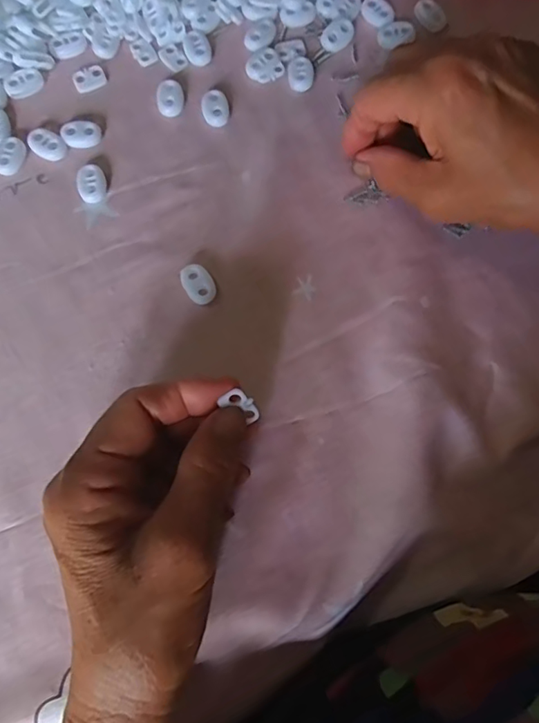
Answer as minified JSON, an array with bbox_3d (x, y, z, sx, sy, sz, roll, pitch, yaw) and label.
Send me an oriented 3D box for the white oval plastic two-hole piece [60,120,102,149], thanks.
[{"bbox_3d":[-0.107,-0.129,0.300,0.021,0.005,0.016,3,76,-1],"label":"white oval plastic two-hole piece"}]

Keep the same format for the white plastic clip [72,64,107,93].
[{"bbox_3d":[-0.106,-0.166,0.309,0.018,0.004,0.014,-27,79,-8],"label":"white plastic clip"}]

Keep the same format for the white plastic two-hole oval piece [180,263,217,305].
[{"bbox_3d":[-0.038,-0.041,0.280,0.015,0.004,0.022,-32,79,-9],"label":"white plastic two-hole oval piece"}]

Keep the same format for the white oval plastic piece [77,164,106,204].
[{"bbox_3d":[-0.099,-0.098,0.294,0.014,0.007,0.021,-8,77,-4],"label":"white oval plastic piece"}]

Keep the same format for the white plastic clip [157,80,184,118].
[{"bbox_3d":[-0.058,-0.153,0.308,0.015,0.006,0.021,-3,77,-3],"label":"white plastic clip"}]

